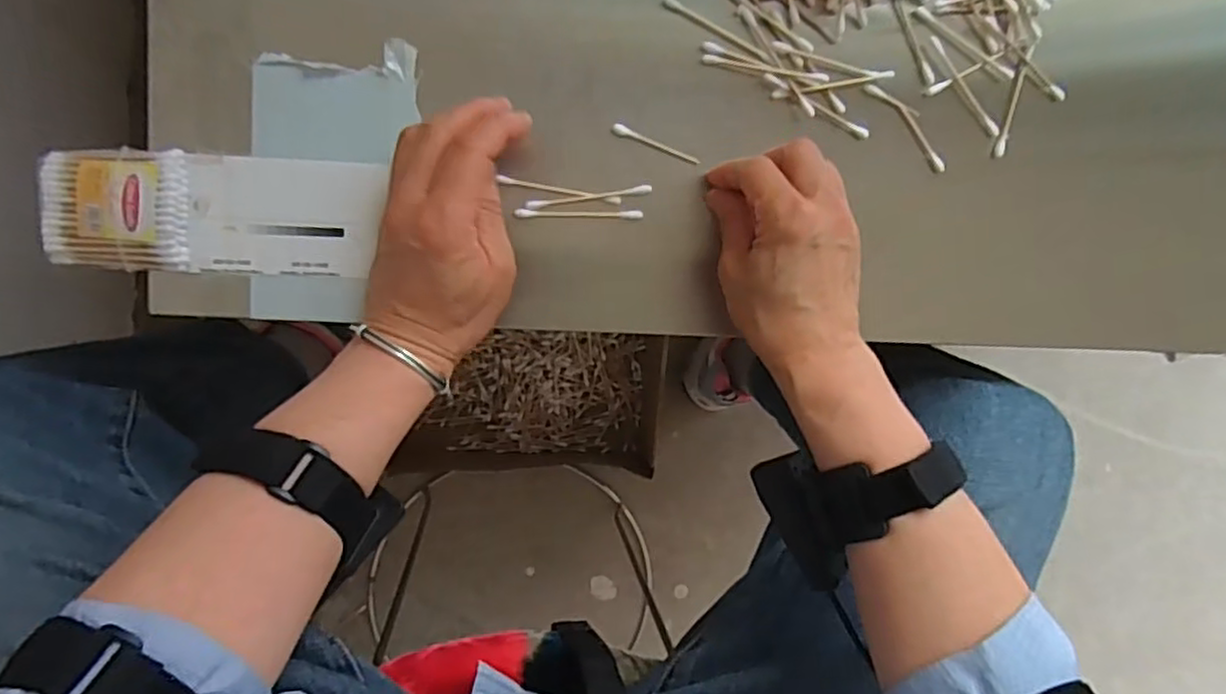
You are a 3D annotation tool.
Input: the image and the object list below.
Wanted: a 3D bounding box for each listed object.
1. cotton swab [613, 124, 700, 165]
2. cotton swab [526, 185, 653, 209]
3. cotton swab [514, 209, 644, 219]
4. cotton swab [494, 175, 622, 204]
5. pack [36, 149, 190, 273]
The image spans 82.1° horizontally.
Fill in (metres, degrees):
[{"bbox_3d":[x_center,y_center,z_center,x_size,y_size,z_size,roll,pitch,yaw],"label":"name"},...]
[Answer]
[{"bbox_3d":[0.026,-0.118,0.408,0.054,0.004,0.006,19,93,-9],"label":"cotton swab"},{"bbox_3d":[-0.013,-0.086,0.404,0.072,0.005,0.005,-9,97,-6],"label":"cotton swab"},{"bbox_3d":[-0.019,-0.077,0.405,0.073,0.004,0.005,-1,96,-7],"label":"cotton swab"},{"bbox_3d":[-0.028,-0.089,0.403,0.067,0.004,0.004,9,94,-8],"label":"cotton swab"},{"bbox_3d":[-0.260,-0.072,0.366,0.074,0.013,0.061,0,96,-7],"label":"pack"}]

